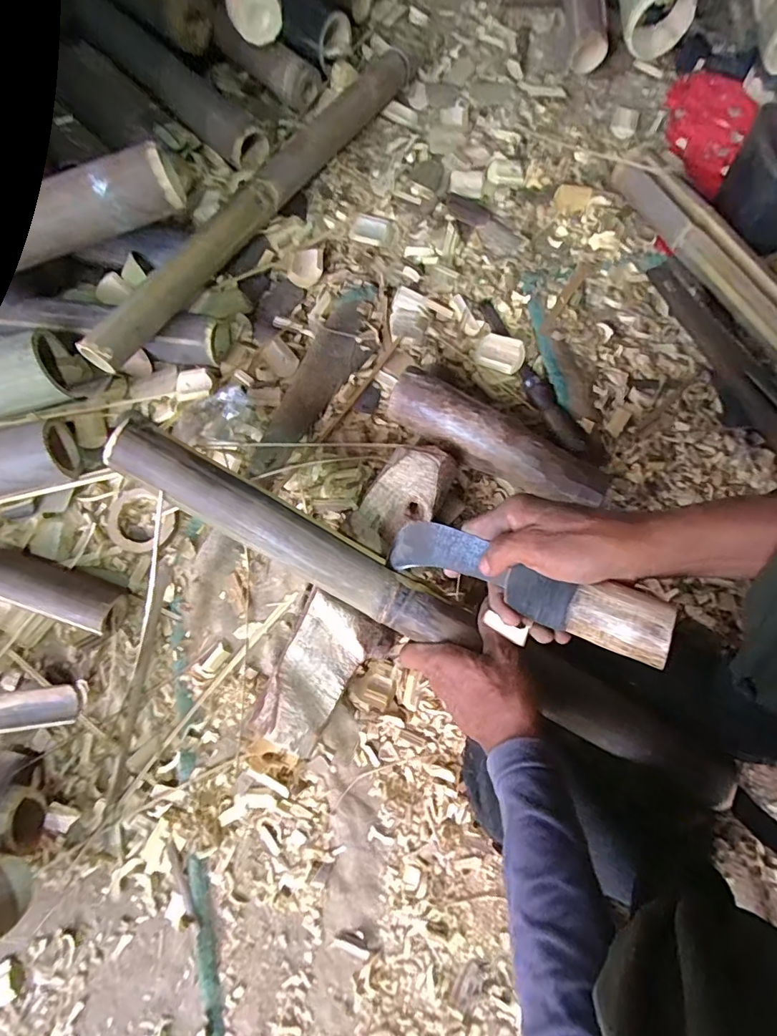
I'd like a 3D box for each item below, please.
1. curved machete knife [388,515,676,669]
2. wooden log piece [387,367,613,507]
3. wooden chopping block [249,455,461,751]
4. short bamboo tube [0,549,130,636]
[{"bbox_3d":[0.092,0.046,0.379,0.232,0.034,0.042,19,73,40],"label":"curved machete knife"},{"bbox_3d":[0.118,-0.083,0.540,0.242,0.061,0.062,25,76,7],"label":"wooden log piece"},{"bbox_3d":[-0.028,0.072,0.496,0.085,0.059,0.326,27,77,7],"label":"wooden chopping block"},{"bbox_3d":[-0.378,0.066,0.509,0.205,0.052,0.050,18,76,5],"label":"short bamboo tube"}]

